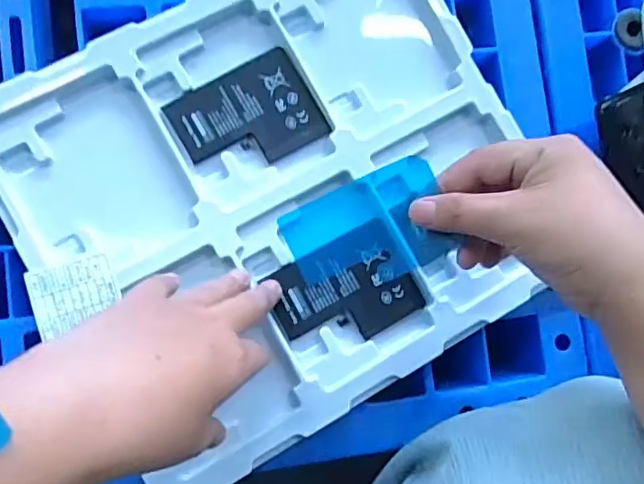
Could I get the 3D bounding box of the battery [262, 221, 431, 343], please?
[{"bbox_3d":[0.015,0.033,0.372,0.089,0.004,0.065,-27,89,-9],"label":"battery"}]

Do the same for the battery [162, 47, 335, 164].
[{"bbox_3d":[-0.048,-0.080,0.373,0.088,0.004,0.066,-29,89,-9],"label":"battery"}]

